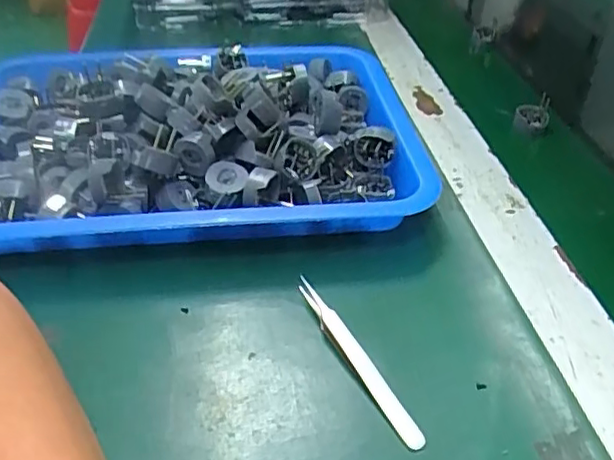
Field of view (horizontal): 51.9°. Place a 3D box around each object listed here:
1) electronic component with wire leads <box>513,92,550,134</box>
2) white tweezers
[{"bbox_3d":[0.191,-0.101,0.531,0.024,0.038,0.019,25,44,29],"label":"electronic component with wire leads"},{"bbox_3d":[0.023,0.063,0.315,0.010,0.013,0.109,-17,41,-23],"label":"white tweezers"}]

